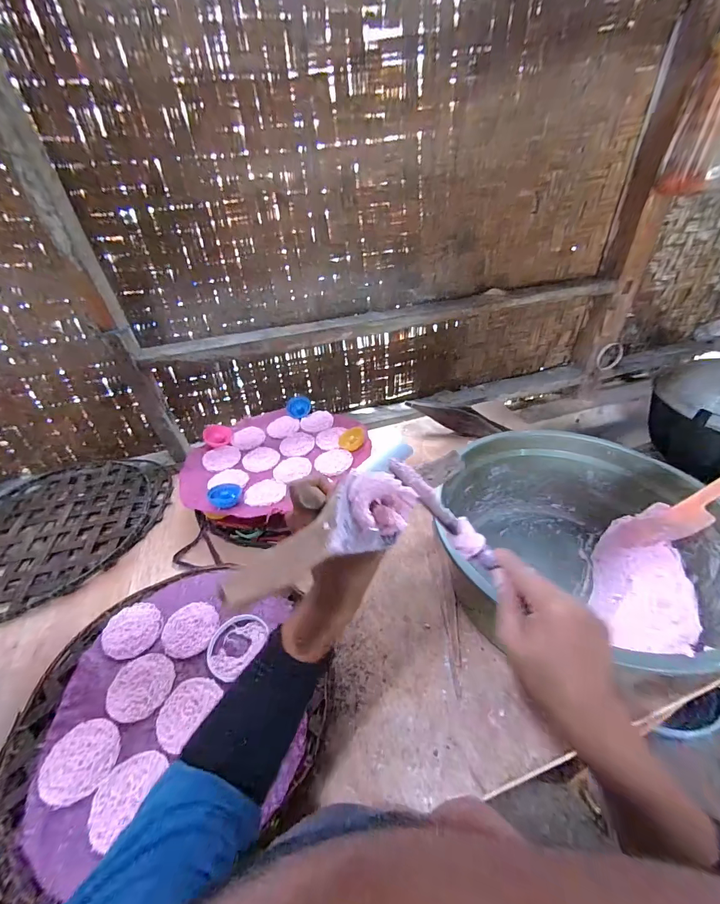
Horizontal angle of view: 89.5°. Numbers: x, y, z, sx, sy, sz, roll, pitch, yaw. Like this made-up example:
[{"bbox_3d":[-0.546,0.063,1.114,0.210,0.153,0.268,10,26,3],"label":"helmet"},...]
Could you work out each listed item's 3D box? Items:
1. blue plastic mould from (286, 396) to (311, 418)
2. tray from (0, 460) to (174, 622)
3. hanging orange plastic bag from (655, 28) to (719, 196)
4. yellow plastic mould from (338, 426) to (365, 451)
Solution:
[{"bbox_3d":[-0.158,-0.116,0.941,0.060,0.032,0.066,-8,38,-5],"label":"blue plastic mould"},{"bbox_3d":[-0.655,0.156,0.778,0.416,0.028,0.428,4,38,11],"label":"tray"},{"bbox_3d":[0.743,-0.712,0.757,0.041,0.282,0.127,-19,41,-12],"label":"hanging orange plastic bag"},{"bbox_3d":[-0.019,-0.030,0.819,0.055,0.027,0.067,3,38,9],"label":"yellow plastic mould"}]

